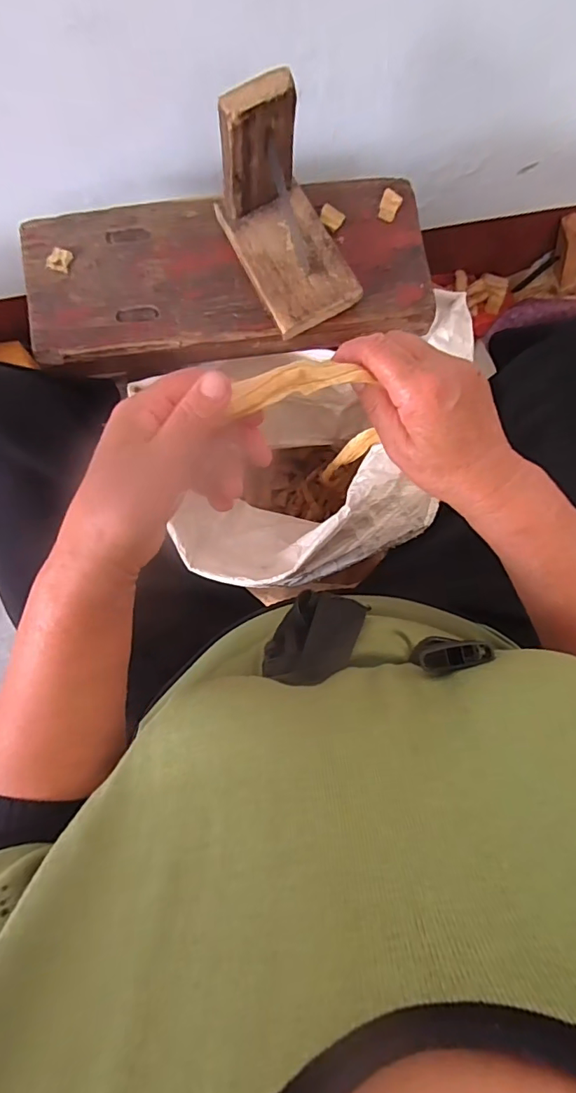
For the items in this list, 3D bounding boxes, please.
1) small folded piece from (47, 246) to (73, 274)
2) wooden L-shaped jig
[{"bbox_3d":[-0.201,-0.253,0.441,0.019,0.006,0.022,18,86,0],"label":"small folded piece"},{"bbox_3d":[0.002,-0.255,0.386,0.076,0.109,0.124,-29,88,-3],"label":"wooden L-shaped jig"}]

